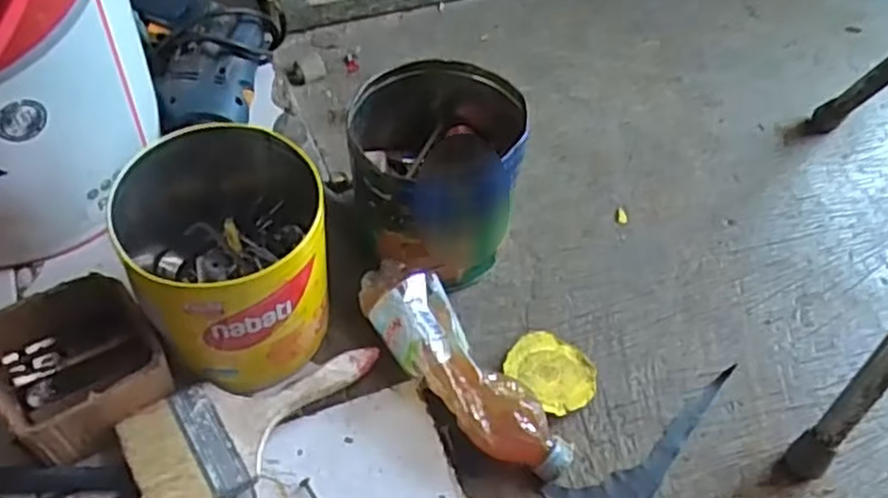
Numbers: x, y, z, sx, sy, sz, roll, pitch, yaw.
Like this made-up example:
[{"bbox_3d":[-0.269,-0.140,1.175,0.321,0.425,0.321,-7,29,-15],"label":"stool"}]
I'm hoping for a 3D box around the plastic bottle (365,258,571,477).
[{"bbox_3d":[0.015,0.100,0.610,0.073,0.061,0.223,-37,65,-27],"label":"plastic bottle"}]

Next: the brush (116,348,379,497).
[{"bbox_3d":[-0.139,0.134,0.569,0.193,0.038,0.090,-25,61,-21],"label":"brush"}]

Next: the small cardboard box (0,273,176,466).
[{"bbox_3d":[-0.276,0.091,0.559,0.108,0.072,0.117,-34,64,-25],"label":"small cardboard box"}]

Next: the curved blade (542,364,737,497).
[{"bbox_3d":[0.182,0.173,0.609,0.202,0.006,0.059,-24,60,-21],"label":"curved blade"}]

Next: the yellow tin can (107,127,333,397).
[{"bbox_3d":[-0.172,0.001,0.588,0.150,0.152,0.182,-30,63,-24],"label":"yellow tin can"}]

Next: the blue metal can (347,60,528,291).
[{"bbox_3d":[-0.008,-0.067,0.673,0.152,0.152,0.160,3,55,-4],"label":"blue metal can"}]

